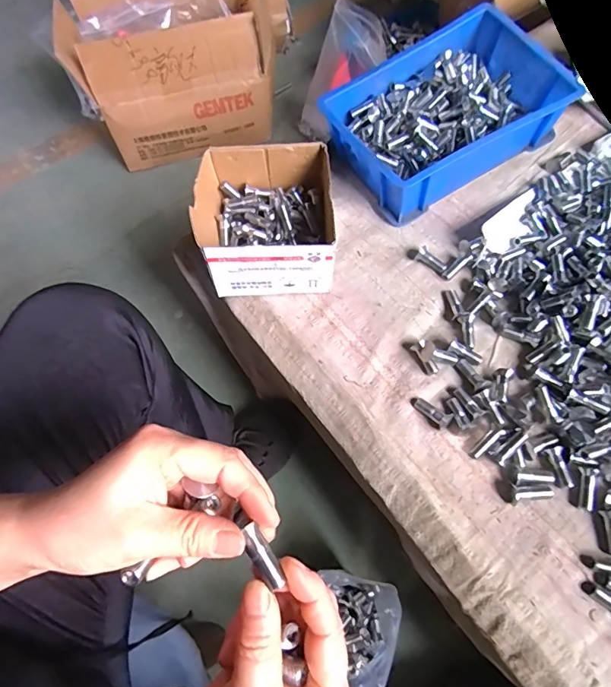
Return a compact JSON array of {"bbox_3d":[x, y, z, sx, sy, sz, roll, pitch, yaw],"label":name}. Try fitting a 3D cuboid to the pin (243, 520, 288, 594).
[{"bbox_3d":[-0.022,0.108,0.227,0.011,0.009,0.033,-28,78,-10],"label":"pin"}]

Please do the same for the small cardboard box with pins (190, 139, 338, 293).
[{"bbox_3d":[-0.043,-0.134,0.495,0.137,0.086,0.143,-2,64,3],"label":"small cardboard box with pins"}]

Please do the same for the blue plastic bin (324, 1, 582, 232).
[{"bbox_3d":[0.168,-0.274,0.545,0.249,0.091,0.171,-27,65,-10],"label":"blue plastic bin"}]

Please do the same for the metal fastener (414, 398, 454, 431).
[{"bbox_3d":[0.119,0.065,0.422,0.036,0.013,0.014,36,71,19],"label":"metal fastener"}]

